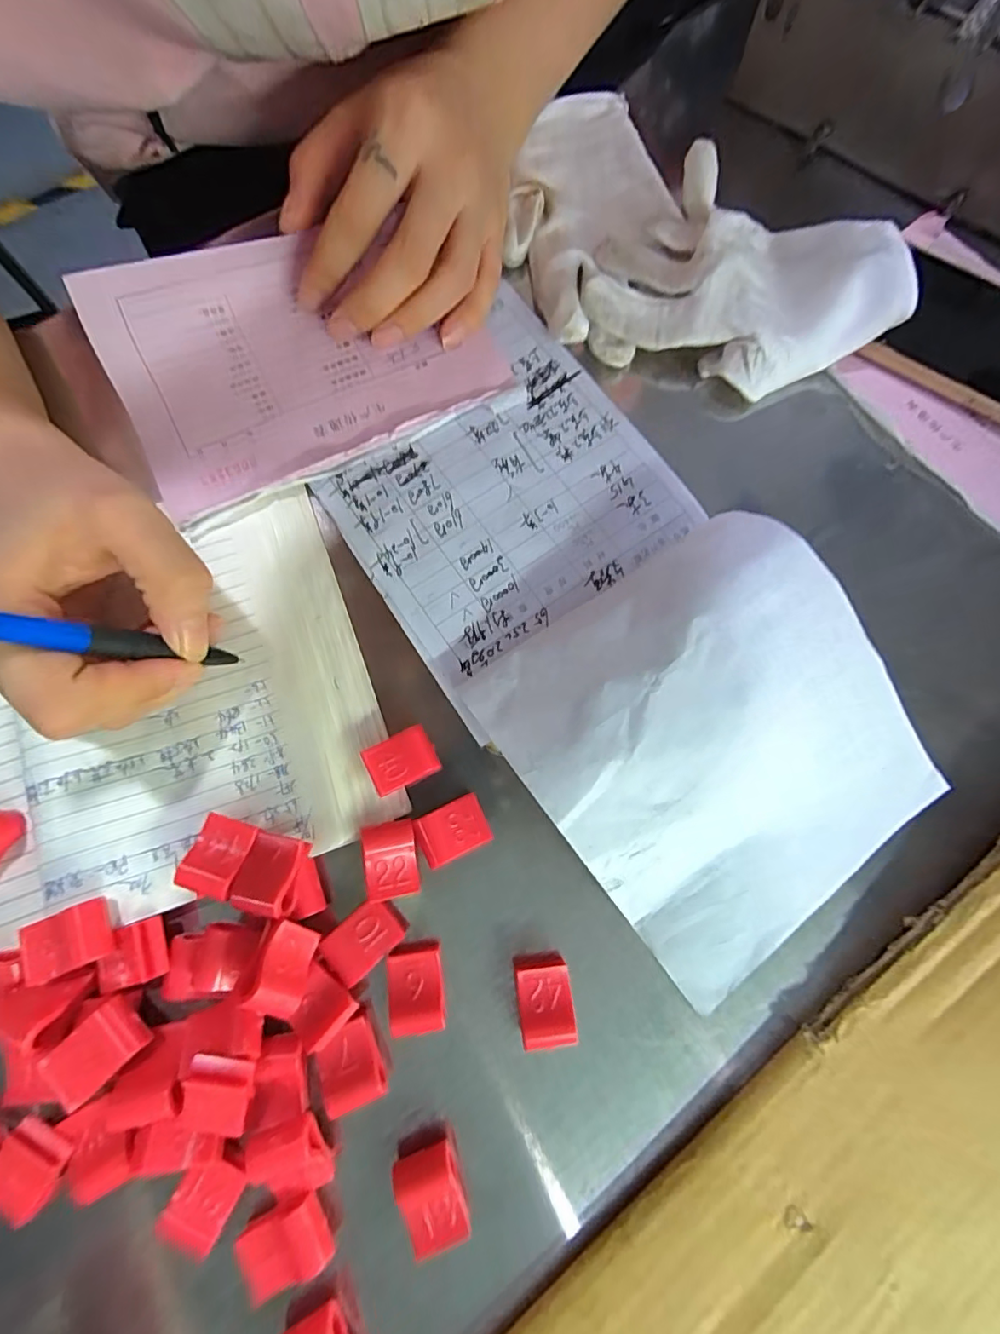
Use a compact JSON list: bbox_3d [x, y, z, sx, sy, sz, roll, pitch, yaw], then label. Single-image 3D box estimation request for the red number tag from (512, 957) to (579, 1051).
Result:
[{"bbox_3d":[0.017,0.126,0.199,0.020,0.014,0.027,-6,75,-3],"label":"red number tag"}]

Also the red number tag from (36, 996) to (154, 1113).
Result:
[{"bbox_3d":[-0.134,0.128,0.175,0.020,0.013,0.025,43,78,9],"label":"red number tag"}]

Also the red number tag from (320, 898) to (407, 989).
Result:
[{"bbox_3d":[-0.052,0.102,0.199,0.030,0.005,0.020,-41,80,-11],"label":"red number tag"}]

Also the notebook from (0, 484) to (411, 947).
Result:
[{"bbox_3d":[-0.182,0.024,0.215,0.247,0.013,0.165,-19,76,-6],"label":"notebook"}]

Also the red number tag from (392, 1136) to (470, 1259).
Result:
[{"bbox_3d":[-0.023,0.184,0.184,0.021,0.015,0.030,-19,76,-6],"label":"red number tag"}]

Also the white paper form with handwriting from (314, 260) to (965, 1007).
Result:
[{"bbox_3d":[0.047,-0.021,0.218,0.145,0.033,0.277,-36,79,-10],"label":"white paper form with handwriting"}]

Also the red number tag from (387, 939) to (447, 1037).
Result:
[{"bbox_3d":[-0.032,0.120,0.199,0.020,0.013,0.028,-9,76,-3],"label":"red number tag"}]

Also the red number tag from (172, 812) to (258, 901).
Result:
[{"bbox_3d":[-0.105,0.071,0.198,0.020,0.012,0.026,21,76,4],"label":"red number tag"}]

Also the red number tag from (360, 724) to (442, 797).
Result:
[{"bbox_3d":[-0.040,0.038,0.215,0.027,0.008,0.020,-25,77,-8],"label":"red number tag"}]

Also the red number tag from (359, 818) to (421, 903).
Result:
[{"bbox_3d":[-0.043,0.074,0.203,0.019,0.007,0.028,-8,75,-3],"label":"red number tag"}]

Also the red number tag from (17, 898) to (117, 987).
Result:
[{"bbox_3d":[-0.150,0.095,0.184,0.026,0.016,0.019,-23,77,-7],"label":"red number tag"}]

